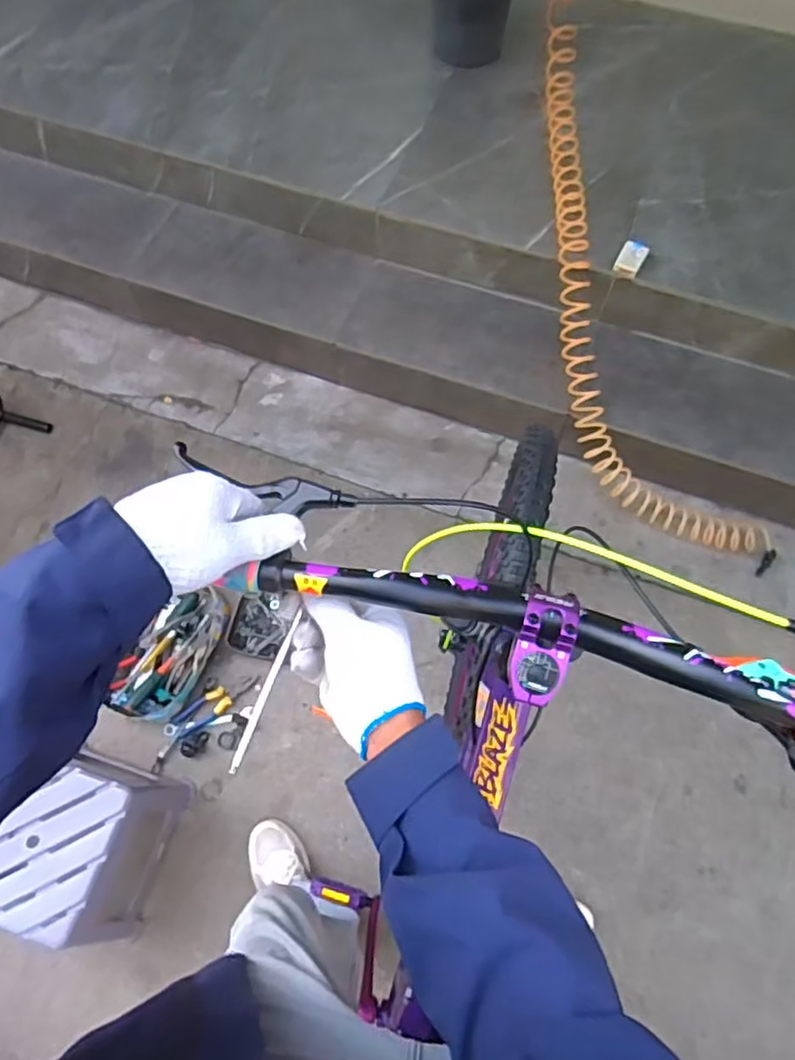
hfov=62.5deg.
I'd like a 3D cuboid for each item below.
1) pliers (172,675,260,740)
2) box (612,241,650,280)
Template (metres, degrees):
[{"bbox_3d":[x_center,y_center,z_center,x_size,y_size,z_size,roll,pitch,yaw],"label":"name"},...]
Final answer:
[{"bbox_3d":[-0.381,0.366,1.389,0.189,0.017,0.058,-35,70,-15],"label":"pliers"},{"bbox_3d":[0.542,-0.626,1.519,0.057,0.026,0.097,28,68,12],"label":"box"}]

